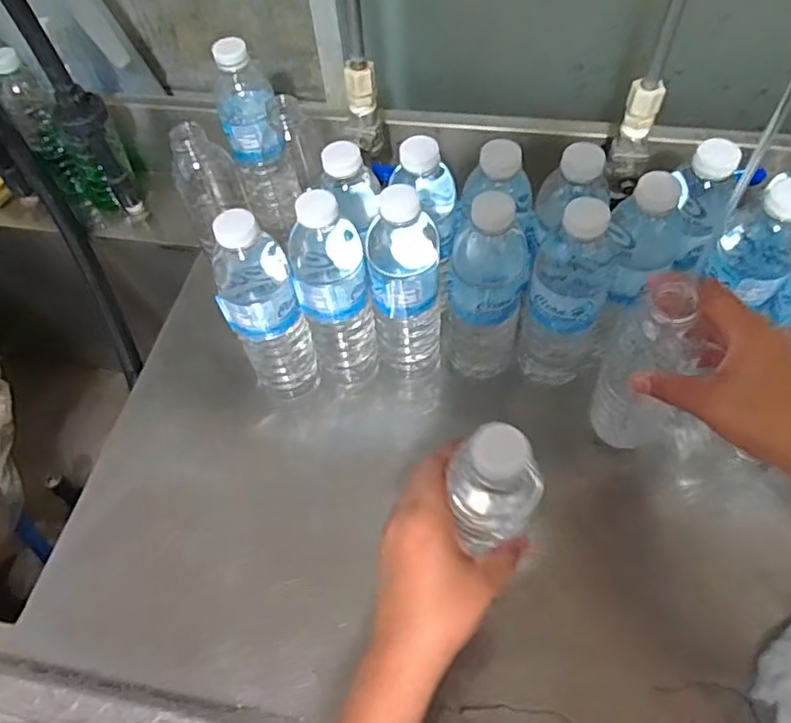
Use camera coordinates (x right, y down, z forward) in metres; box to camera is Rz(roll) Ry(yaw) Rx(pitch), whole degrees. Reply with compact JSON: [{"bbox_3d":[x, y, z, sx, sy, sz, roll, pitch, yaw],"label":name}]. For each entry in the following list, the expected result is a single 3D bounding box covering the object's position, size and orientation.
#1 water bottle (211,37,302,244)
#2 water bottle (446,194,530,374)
[{"bbox_3d":[-0.141,-0.223,0.634,0.059,0.198,0.053,-13,57,-5],"label":"water bottle"},{"bbox_3d":[0.077,-0.053,0.518,0.061,0.206,0.054,11,58,11],"label":"water bottle"}]

